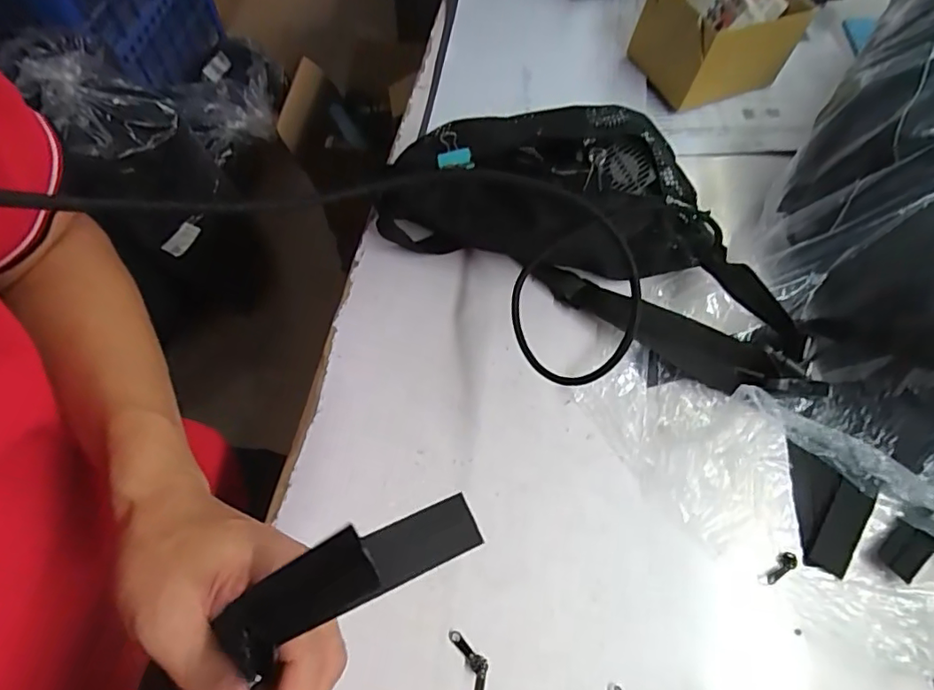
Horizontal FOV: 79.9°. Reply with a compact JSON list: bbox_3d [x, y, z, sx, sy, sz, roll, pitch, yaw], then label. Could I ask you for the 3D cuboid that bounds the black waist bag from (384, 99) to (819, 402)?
[{"bbox_3d":[0.110,-0.103,0.449,0.341,0.093,0.162,25,64,12],"label":"black waist bag"}]

